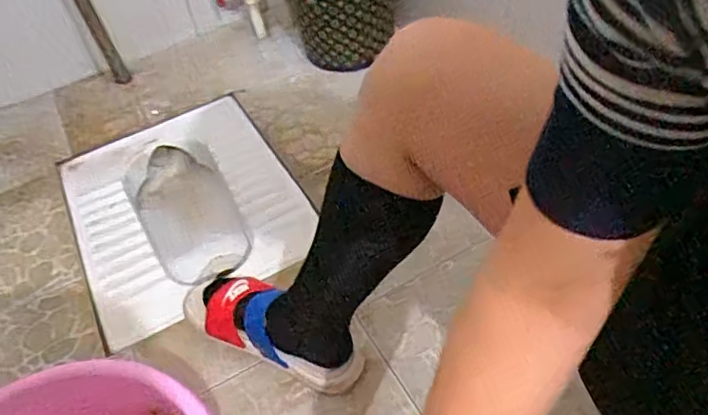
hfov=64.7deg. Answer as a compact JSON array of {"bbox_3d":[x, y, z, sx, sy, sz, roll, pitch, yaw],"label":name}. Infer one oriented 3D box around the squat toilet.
[{"bbox_3d":[-0.302,0.021,1.042,0.371,0.143,0.457,-26,48,-16],"label":"squat toilet"}]

